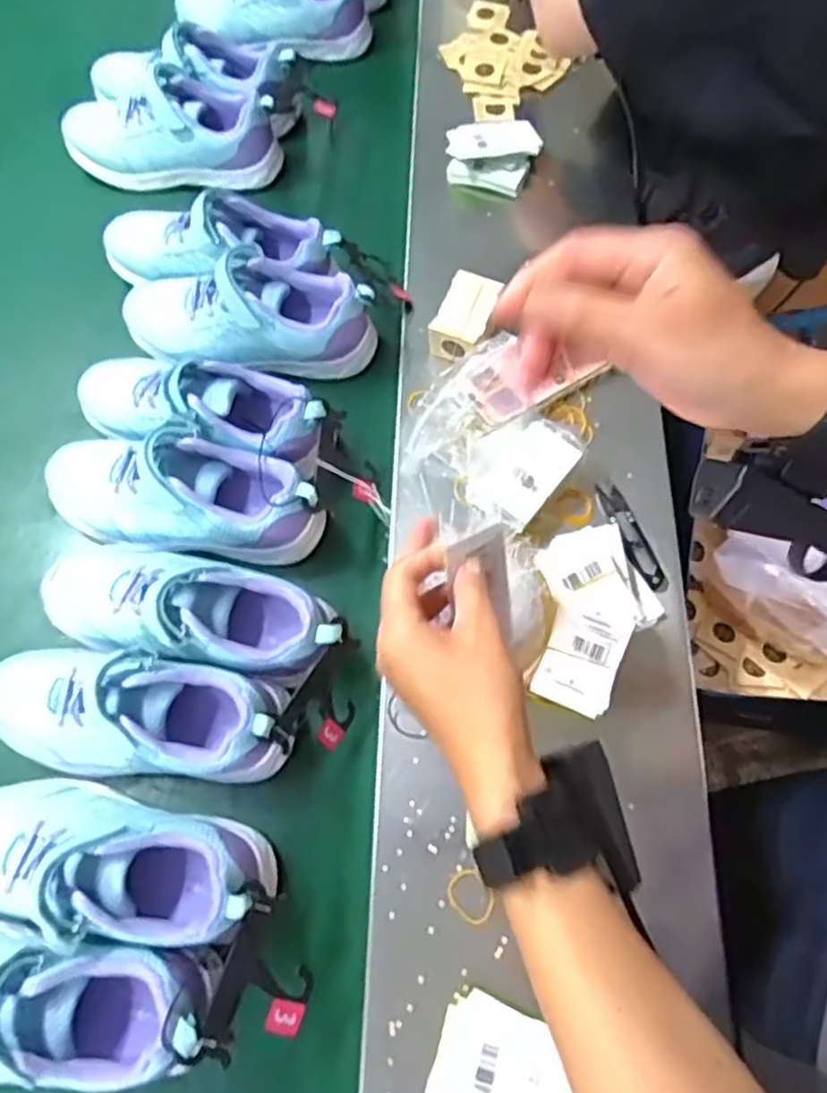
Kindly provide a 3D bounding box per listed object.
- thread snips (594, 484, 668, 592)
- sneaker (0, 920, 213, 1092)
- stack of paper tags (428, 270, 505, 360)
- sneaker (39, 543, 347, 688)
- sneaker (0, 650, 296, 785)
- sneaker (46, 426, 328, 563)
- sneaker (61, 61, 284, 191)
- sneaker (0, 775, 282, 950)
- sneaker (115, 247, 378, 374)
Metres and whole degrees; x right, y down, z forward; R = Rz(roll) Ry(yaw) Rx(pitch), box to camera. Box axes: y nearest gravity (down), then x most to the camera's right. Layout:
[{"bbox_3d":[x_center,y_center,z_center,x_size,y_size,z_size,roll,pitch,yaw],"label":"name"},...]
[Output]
[{"bbox_3d":[0.181,-0.010,0.572,0.021,0.009,0.104,-14,67,-7],"label":"thread snips"},{"bbox_3d":[-0.245,0.298,0.443,0.226,0.084,0.086,4,66,1],"label":"sneaker"},{"bbox_3d":[0.048,-0.211,0.638,0.047,0.042,0.070,20,67,8],"label":"stack of paper tags"},{"bbox_3d":[-0.172,0.044,0.537,0.235,0.072,0.091,15,67,6],"label":"sneaker"},{"bbox_3d":[-0.204,0.123,0.502,0.232,0.076,0.078,6,66,2],"label":"sneaker"},{"bbox_3d":[-0.195,-0.046,0.580,0.240,0.078,0.086,6,66,2],"label":"sneaker"},{"bbox_3d":[-0.275,-0.462,0.771,0.241,0.078,0.088,-3,66,-2],"label":"sneaker"},{"bbox_3d":[-0.215,0.215,0.468,0.237,0.073,0.092,13,66,5],"label":"sneaker"},{"bbox_3d":[-0.159,-0.223,0.658,0.238,0.074,0.089,6,66,2],"label":"sneaker"}]

